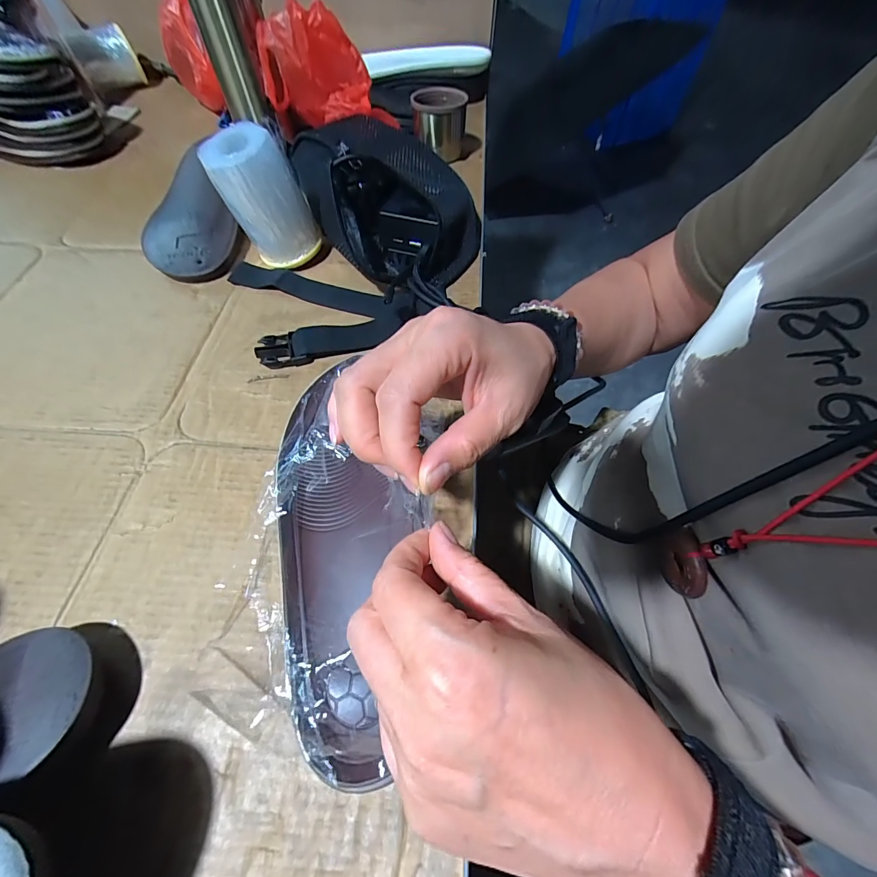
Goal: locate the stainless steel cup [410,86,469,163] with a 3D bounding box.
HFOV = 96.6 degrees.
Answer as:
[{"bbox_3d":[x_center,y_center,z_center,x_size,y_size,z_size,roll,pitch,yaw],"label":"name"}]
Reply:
[{"bbox_3d":[0.000,-0.416,0.520,0.060,0.066,0.062,0,59,-1],"label":"stainless steel cup"}]

